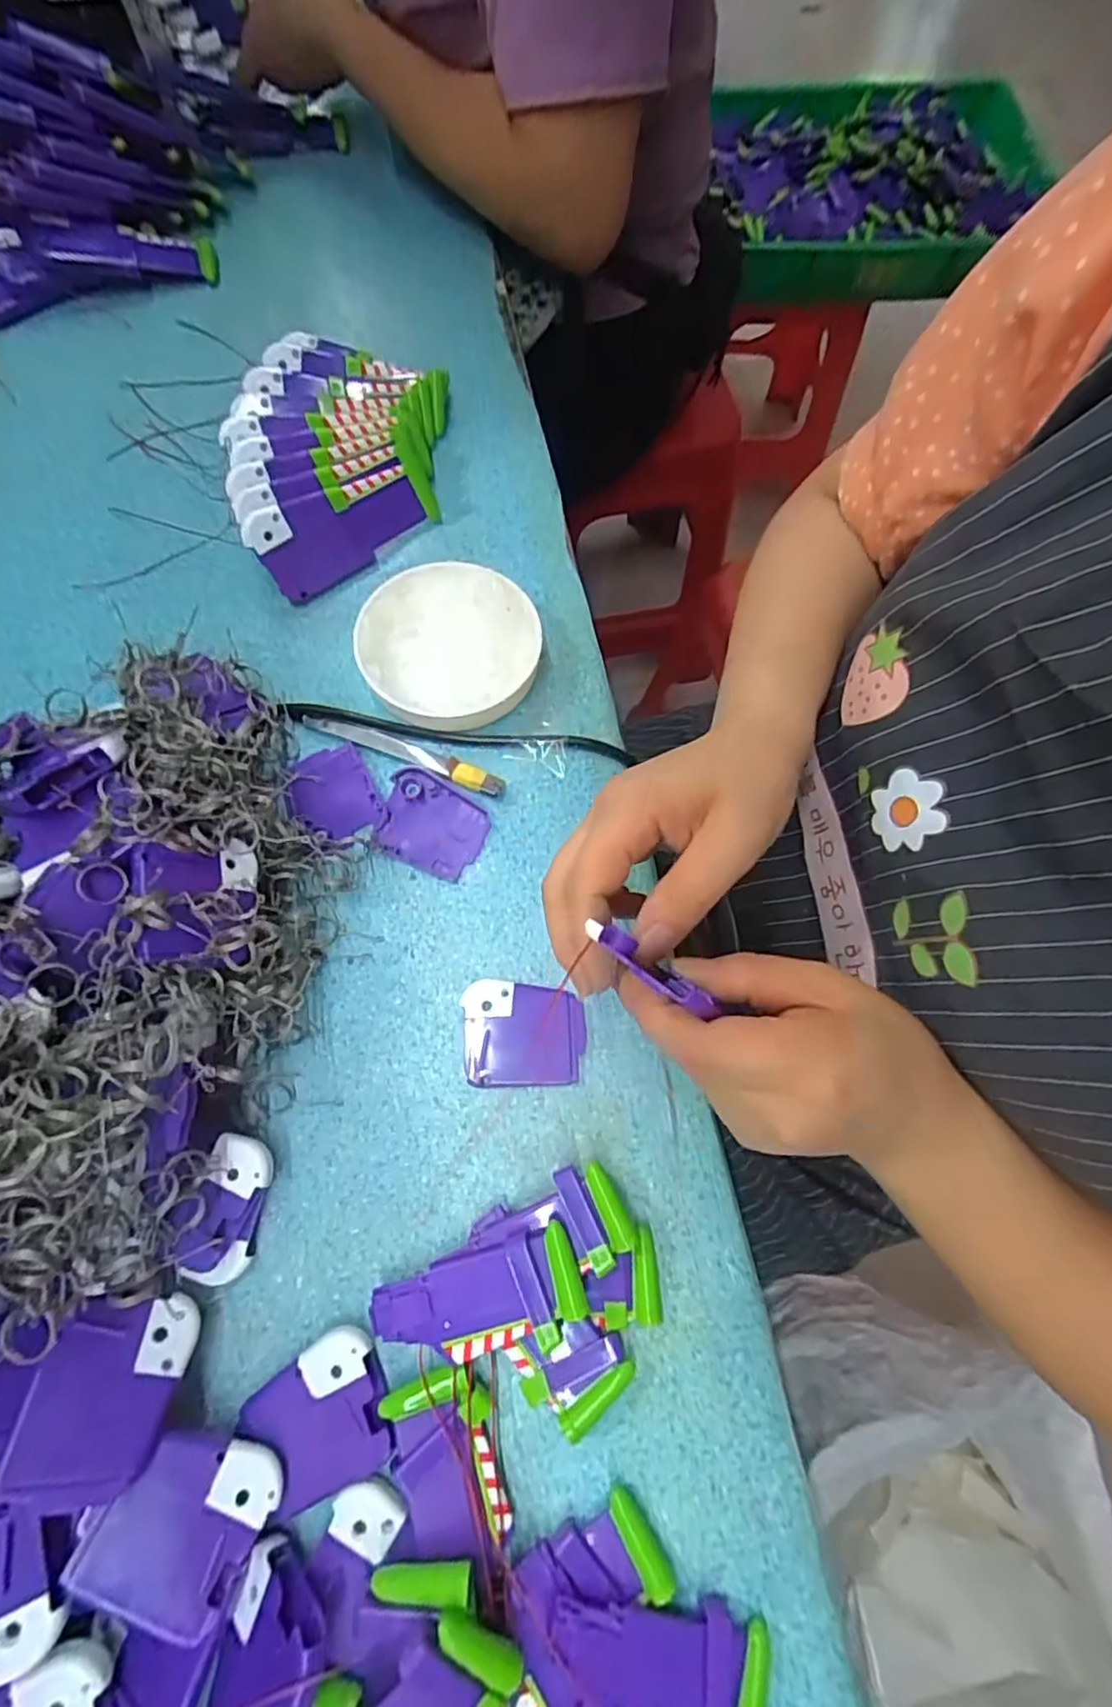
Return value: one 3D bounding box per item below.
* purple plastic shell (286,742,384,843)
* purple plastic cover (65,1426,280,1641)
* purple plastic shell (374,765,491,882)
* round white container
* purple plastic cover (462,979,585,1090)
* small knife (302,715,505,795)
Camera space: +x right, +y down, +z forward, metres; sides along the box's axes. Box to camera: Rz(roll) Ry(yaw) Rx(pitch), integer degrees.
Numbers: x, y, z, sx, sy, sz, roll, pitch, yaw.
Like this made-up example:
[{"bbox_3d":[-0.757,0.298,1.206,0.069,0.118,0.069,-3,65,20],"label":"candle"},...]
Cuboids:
[{"bbox_3d":[-0.130,-0.034,0.360,0.047,0.006,0.055,-27,74,-9],"label":"purple plastic shell"},{"bbox_3d":[-0.143,0.254,0.239,0.056,0.011,0.051,35,54,-5],"label":"purple plastic cover"},{"bbox_3d":[-0.070,-0.017,0.353,0.060,0.010,0.052,20,73,6],"label":"purple plastic shell"},{"bbox_3d":[-0.063,-0.123,0.376,0.106,0.028,0.105,0,72,-1],"label":"round white container"},{"bbox_3d":[-0.016,0.092,0.323,0.061,0.006,0.052,-2,72,-1],"label":"purple plastic cover"},{"bbox_3d":[-0.089,-0.060,0.363,0.125,0.011,0.013,22,73,6],"label":"small knife"}]

